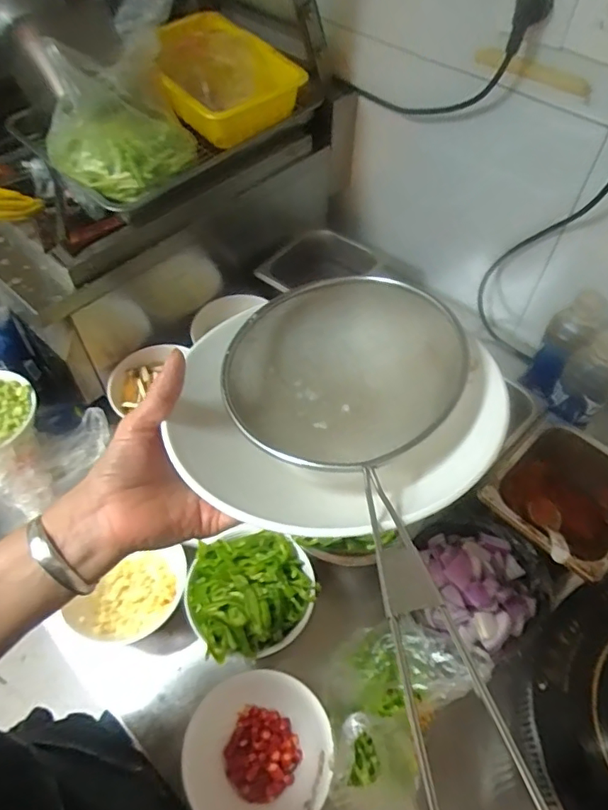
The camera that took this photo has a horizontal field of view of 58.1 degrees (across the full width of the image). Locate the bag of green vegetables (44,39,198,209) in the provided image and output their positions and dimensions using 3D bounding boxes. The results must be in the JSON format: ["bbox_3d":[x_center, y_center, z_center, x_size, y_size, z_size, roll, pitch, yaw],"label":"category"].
[{"bbox_3d":[-0.227,-0.353,0.689,0.175,0.141,0.129,-27,61,-19],"label":"bag of green vegetables"}]

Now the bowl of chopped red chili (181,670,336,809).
[{"bbox_3d":[-0.044,0.356,0.559,0.140,0.089,0.142,1,56,-2],"label":"bowl of chopped red chili"}]

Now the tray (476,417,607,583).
[{"bbox_3d":[0.323,0.128,0.695,0.185,0.105,0.155,-37,64,-24],"label":"tray"}]

